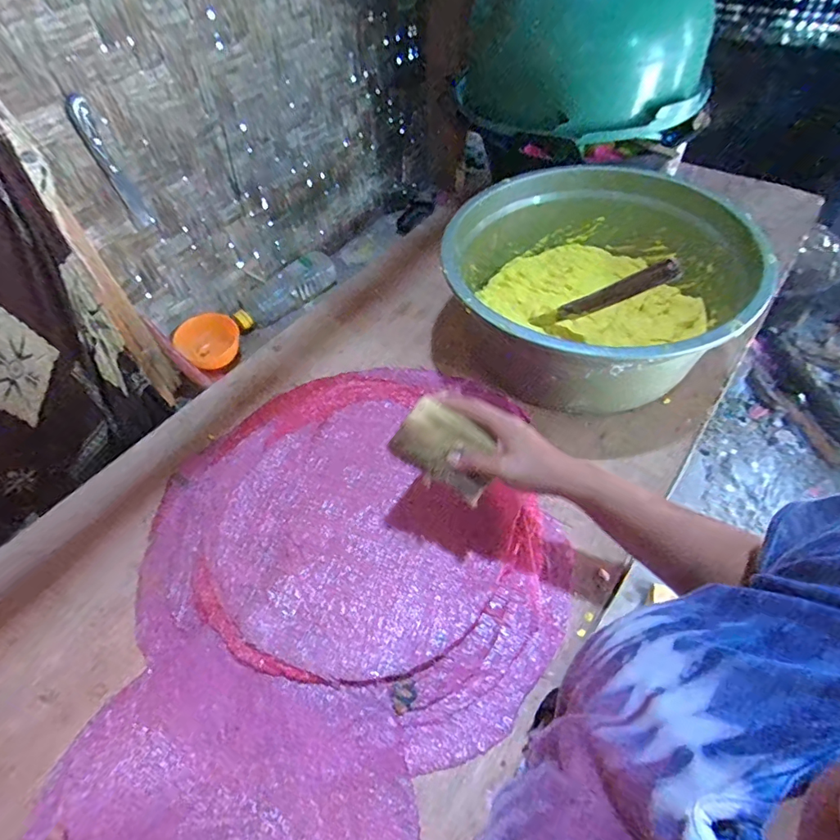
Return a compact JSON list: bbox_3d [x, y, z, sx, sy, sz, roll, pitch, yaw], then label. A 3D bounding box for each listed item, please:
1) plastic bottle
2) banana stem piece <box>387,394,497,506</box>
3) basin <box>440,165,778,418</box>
[{"bbox_3d":[-0.276,-0.262,0.977,0.079,0.063,0.225,35,63,26],"label":"plastic bottle"},{"bbox_3d":[0.028,0.028,0.494,0.098,0.052,0.064,25,59,21],"label":"banana stem piece"},{"bbox_3d":[0.251,-0.193,0.733,0.379,0.185,0.410,-2,53,3],"label":"basin"}]

